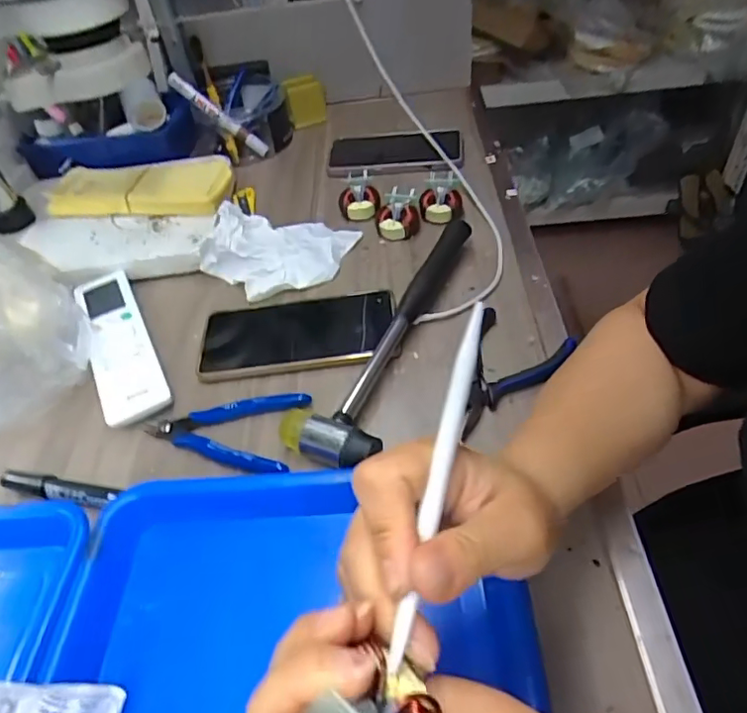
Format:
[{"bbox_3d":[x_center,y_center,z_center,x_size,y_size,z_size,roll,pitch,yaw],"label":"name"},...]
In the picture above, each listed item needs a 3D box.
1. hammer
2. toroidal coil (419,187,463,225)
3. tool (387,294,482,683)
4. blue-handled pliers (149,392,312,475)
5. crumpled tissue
[{"bbox_3d":[0.011,-0.030,0.451,0.069,0.023,0.271,12,49,18],"label":"hammer"},{"bbox_3d":[0.069,-0.152,0.566,0.042,0.024,0.035,-2,46,6],"label":"toroidal coil"},{"bbox_3d":[0.026,0.039,0.203,0.009,0.005,0.137,10,65,16],"label":"tool"},{"bbox_3d":[-0.111,0.052,0.411,0.116,0.014,0.066,5,47,12],"label":"blue-handled pliers"},{"bbox_3d":[-0.089,-0.109,0.536,0.155,0.042,0.102,-15,46,-7],"label":"crumpled tissue"}]

